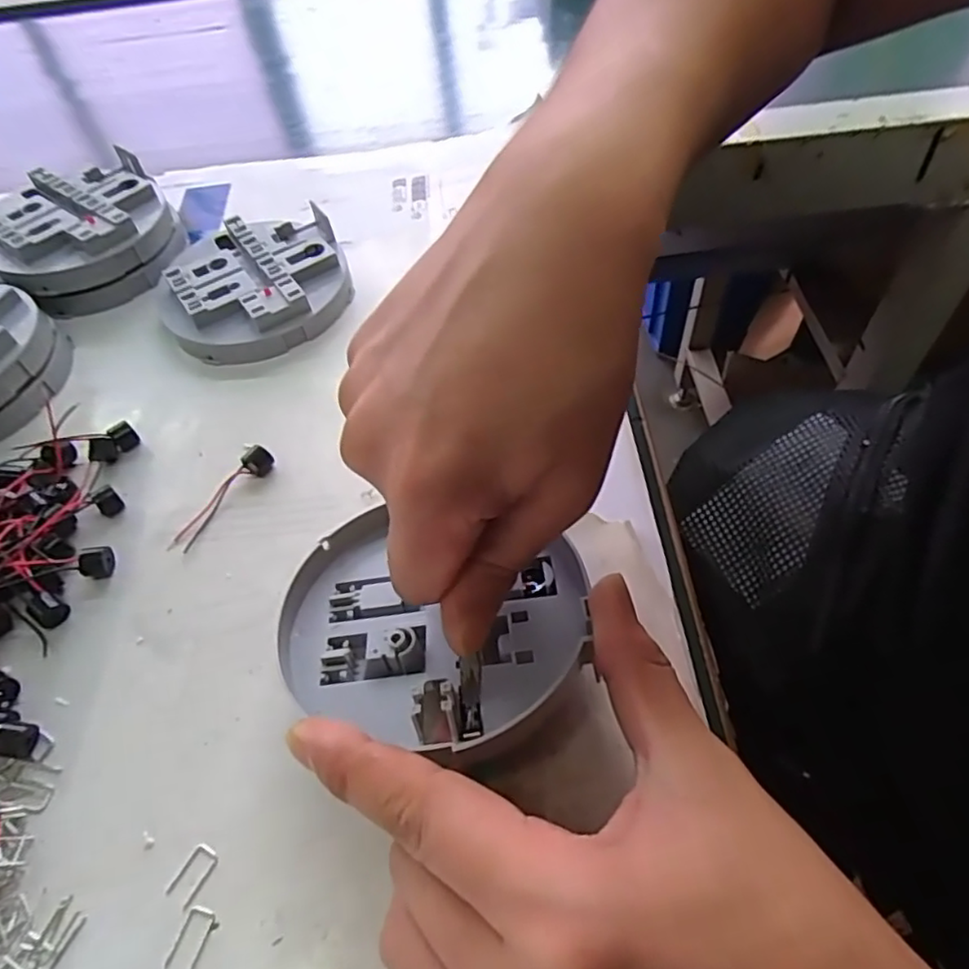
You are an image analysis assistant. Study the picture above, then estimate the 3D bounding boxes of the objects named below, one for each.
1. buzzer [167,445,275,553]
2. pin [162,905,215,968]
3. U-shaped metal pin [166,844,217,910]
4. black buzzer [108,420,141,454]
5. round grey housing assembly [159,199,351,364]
[{"bbox_3d":[-0.115,0.005,0.277,0.011,0.012,0.056,29,62,23],"label":"buzzer"},{"bbox_3d":[-0.088,0.136,0.190,0.009,0.004,0.016,11,55,12],"label":"pin"},{"bbox_3d":[-0.091,0.122,0.200,0.009,0.004,0.016,23,57,16],"label":"U-shaped metal pin"},{"bbox_3d":[-0.169,-0.022,0.300,0.010,0.010,0.011,38,65,27],"label":"black buzzer"},{"bbox_3d":[-0.126,-0.111,0.350,0.098,0.023,0.097,-2,55,3],"label":"round grey housing assembly"}]

